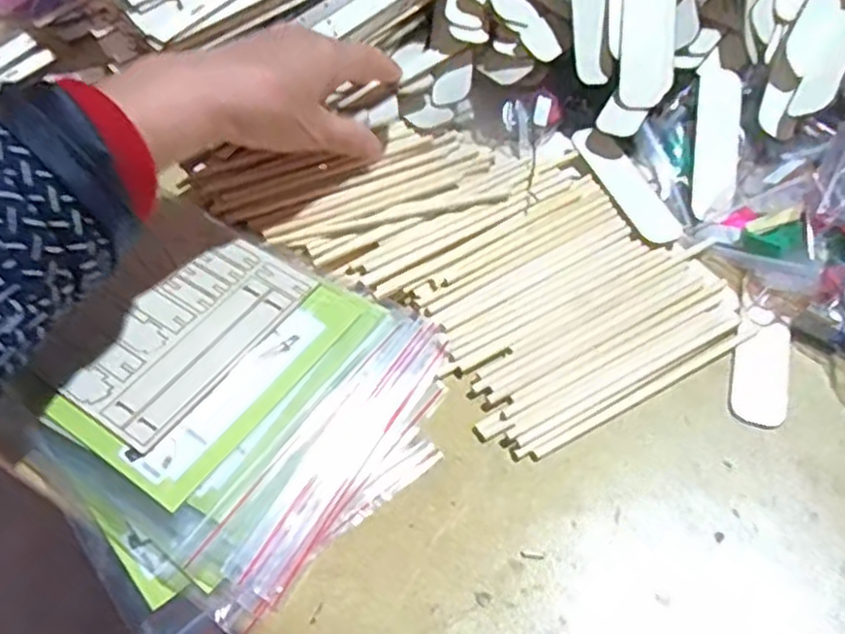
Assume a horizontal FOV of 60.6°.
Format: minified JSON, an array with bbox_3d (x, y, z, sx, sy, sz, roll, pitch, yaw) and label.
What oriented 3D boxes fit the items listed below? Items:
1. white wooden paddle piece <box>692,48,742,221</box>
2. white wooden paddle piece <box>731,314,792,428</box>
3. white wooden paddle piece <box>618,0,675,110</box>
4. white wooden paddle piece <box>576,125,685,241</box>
[{"bbox_3d":[0.190,-0.117,0.468,0.028,0.005,0.118,8,74,6],"label":"white wooden paddle piece"},{"bbox_3d":[0.185,0.028,0.393,0.029,0.004,0.068,13,55,11],"label":"white wooden paddle piece"},{"bbox_3d":[0.151,-0.192,0.481,0.033,0.006,0.112,7,81,5],"label":"white wooden paddle piece"},{"bbox_3d":[0.132,-0.087,0.466,0.029,0.006,0.100,-18,61,-18],"label":"white wooden paddle piece"}]

